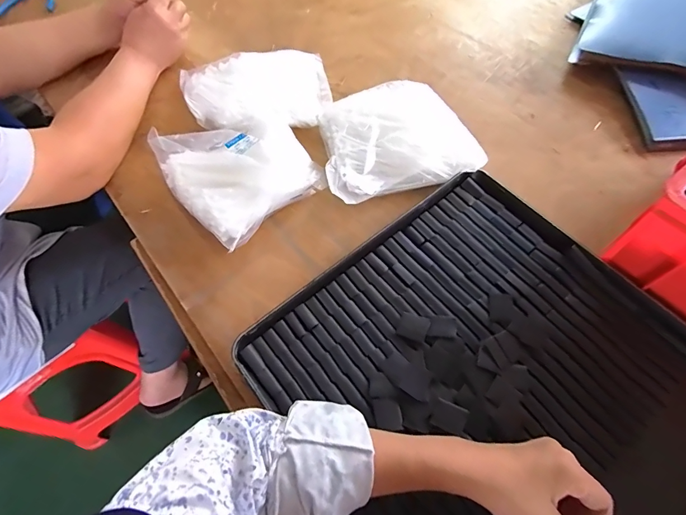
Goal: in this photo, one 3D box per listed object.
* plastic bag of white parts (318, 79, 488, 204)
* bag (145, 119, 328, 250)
[{"bbox_3d":[0.067,-0.167,0.532,0.198,0.049,0.183,-17,63,-5],"label":"plastic bag of white parts"},{"bbox_3d":[-0.153,-0.133,0.526,0.179,0.054,0.208,-42,67,-16],"label":"bag"}]

